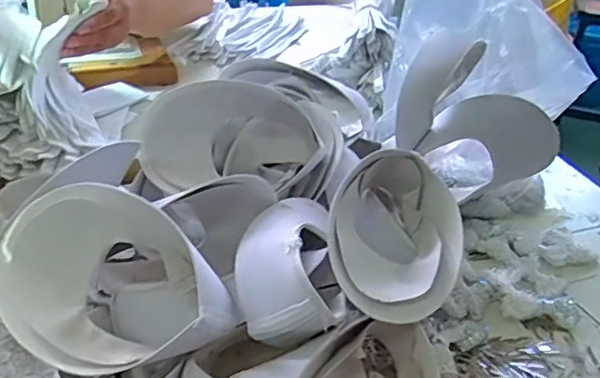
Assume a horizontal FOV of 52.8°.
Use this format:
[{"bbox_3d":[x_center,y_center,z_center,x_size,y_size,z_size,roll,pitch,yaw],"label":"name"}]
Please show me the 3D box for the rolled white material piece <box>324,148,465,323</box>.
[{"bbox_3d":[0.078,0.032,0.480,0.106,0.057,0.155,17,35,17],"label":"rolled white material piece"}]

